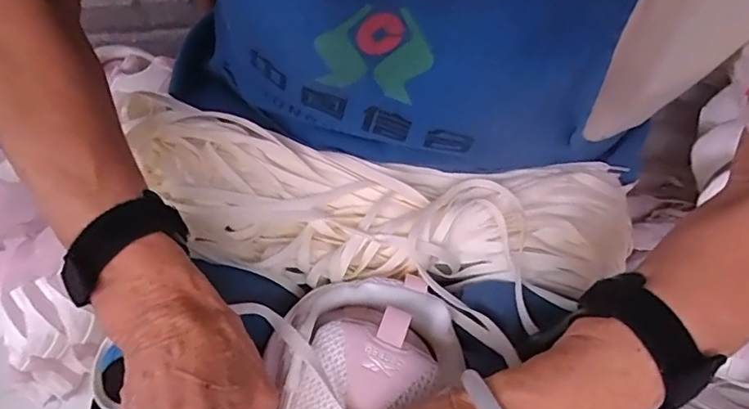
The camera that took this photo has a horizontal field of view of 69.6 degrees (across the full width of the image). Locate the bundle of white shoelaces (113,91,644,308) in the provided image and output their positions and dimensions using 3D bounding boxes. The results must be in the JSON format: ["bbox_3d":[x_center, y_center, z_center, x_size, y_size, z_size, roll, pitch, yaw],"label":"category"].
[{"bbox_3d":[0.008,0.002,0.382,0.378,0.071,0.120,7,67,2],"label":"bundle of white shoelaces"}]

